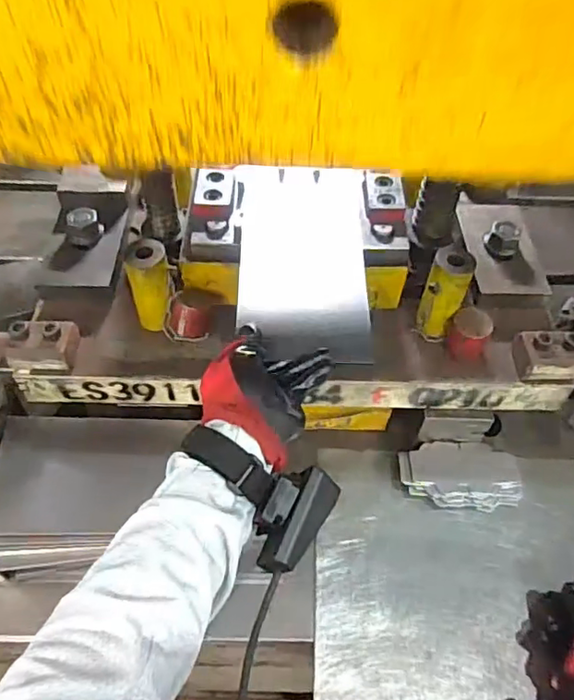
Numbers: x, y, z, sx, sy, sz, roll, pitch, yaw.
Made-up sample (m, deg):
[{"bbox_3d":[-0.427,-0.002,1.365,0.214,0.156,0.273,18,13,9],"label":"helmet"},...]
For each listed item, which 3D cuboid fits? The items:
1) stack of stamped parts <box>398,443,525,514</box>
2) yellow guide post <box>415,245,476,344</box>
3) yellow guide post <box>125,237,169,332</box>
[{"bbox_3d":[0.193,0.139,0.637,0.131,0.026,0.074,2,52,-1],"label":"stack of stamped parts"},{"bbox_3d":[0.160,-0.055,0.585,0.040,0.095,0.038,20,54,13],"label":"yellow guide post"},{"bbox_3d":[-0.136,-0.063,0.571,0.039,0.089,0.041,-12,53,-12],"label":"yellow guide post"}]

